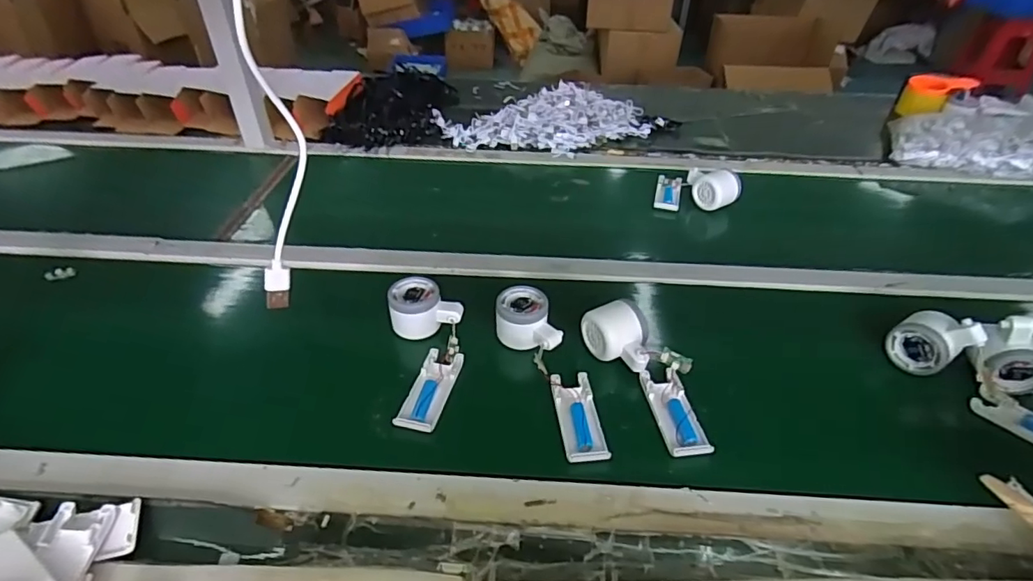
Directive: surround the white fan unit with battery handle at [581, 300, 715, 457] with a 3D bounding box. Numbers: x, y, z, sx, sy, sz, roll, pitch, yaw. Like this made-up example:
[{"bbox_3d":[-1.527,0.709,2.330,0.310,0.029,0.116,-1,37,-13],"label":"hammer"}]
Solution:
[{"bbox_3d":[0.140,0.086,0.549,0.058,0.057,0.182,-16,55,-22],"label":"white fan unit with battery handle"}]

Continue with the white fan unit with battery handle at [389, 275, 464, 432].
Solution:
[{"bbox_3d":[-0.099,0.069,0.584,0.078,0.040,0.190,-4,52,-8],"label":"white fan unit with battery handle"}]

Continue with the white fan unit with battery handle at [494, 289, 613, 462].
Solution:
[{"bbox_3d":[0.039,0.078,0.557,0.057,0.049,0.213,-14,41,-20],"label":"white fan unit with battery handle"}]

